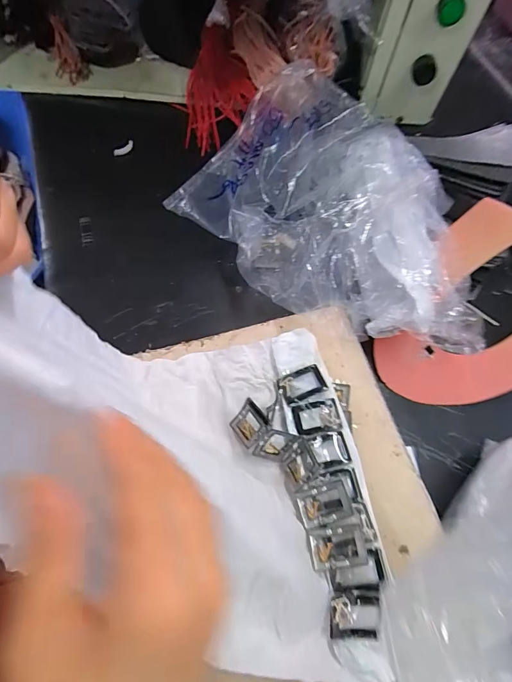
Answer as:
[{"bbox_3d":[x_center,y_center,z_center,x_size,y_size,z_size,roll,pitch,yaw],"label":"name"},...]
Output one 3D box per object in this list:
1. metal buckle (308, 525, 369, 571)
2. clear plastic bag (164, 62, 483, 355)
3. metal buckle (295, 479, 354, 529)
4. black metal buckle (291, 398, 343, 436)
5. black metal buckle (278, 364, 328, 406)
[{"bbox_3d":[0.063,0.160,0.289,0.041,0.010,0.028,-6,66,-4],"label":"metal buckle"},{"bbox_3d":[0.094,-0.137,0.421,0.232,0.099,0.380,-40,73,-17],"label":"clear plastic bag"},{"bbox_3d":[0.056,0.133,0.303,0.041,0.006,0.028,-14,67,-8],"label":"metal buckle"},{"bbox_3d":[0.056,0.069,0.338,0.041,0.004,0.028,-9,67,-5],"label":"black metal buckle"},{"bbox_3d":[0.044,0.041,0.350,0.043,0.004,0.028,-20,68,-10],"label":"black metal buckle"}]

